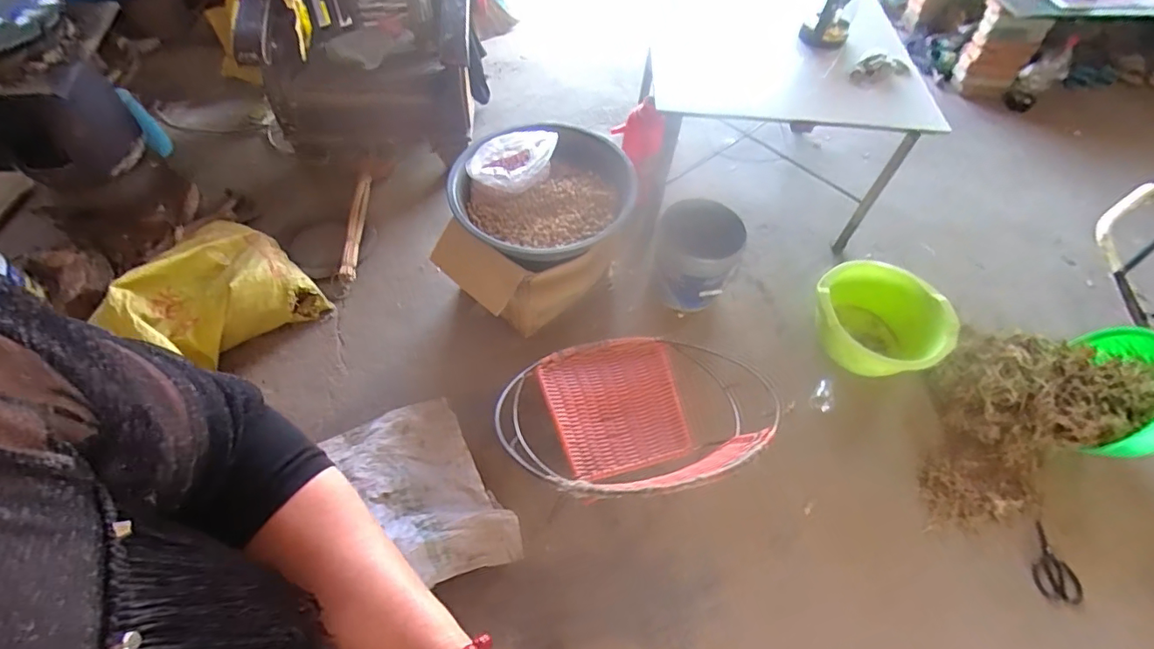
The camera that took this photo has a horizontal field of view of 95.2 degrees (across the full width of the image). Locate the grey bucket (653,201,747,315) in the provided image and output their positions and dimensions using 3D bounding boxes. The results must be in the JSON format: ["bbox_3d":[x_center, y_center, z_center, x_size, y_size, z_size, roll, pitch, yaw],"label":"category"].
[{"bbox_3d":[0.384,-0.223,1.725,0.270,0.240,0.269,1,56,-2],"label":"grey bucket"}]

